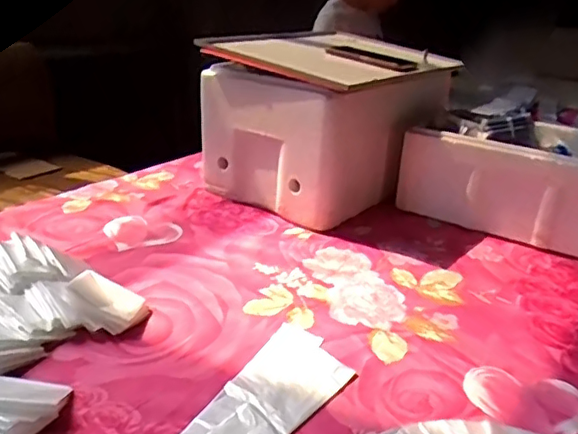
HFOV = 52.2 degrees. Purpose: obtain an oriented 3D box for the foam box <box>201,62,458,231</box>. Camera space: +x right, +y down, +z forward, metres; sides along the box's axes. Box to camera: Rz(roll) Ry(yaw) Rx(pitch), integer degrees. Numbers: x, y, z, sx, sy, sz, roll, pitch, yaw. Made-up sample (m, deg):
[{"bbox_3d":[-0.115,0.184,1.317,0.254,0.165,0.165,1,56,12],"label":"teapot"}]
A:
[{"bbox_3d":[0.060,-0.153,1.099,0.300,0.255,0.349,23,30,37],"label":"foam box"}]

